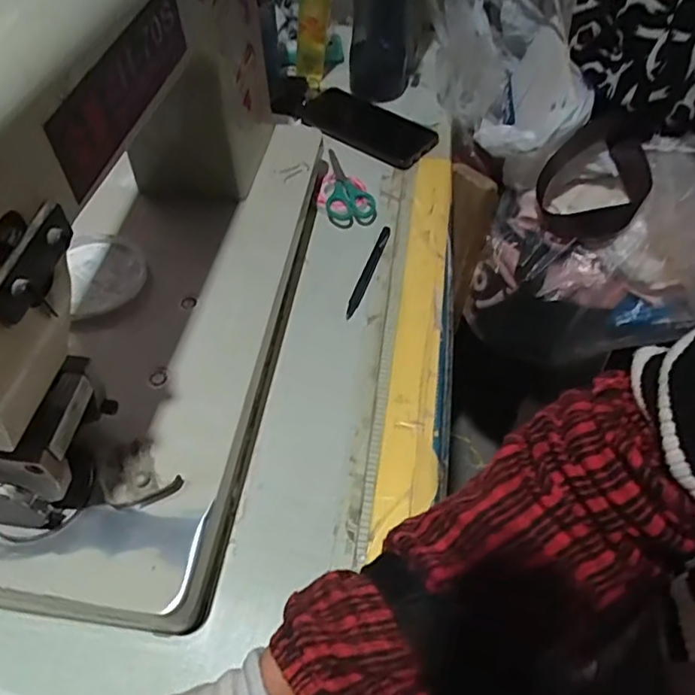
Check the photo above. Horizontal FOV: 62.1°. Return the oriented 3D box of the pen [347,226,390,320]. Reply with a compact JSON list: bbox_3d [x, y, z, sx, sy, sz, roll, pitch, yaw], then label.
[{"bbox_3d":[0.022,-0.079,0.572,0.013,0.010,0.124,13,54,11],"label":"pen"}]

